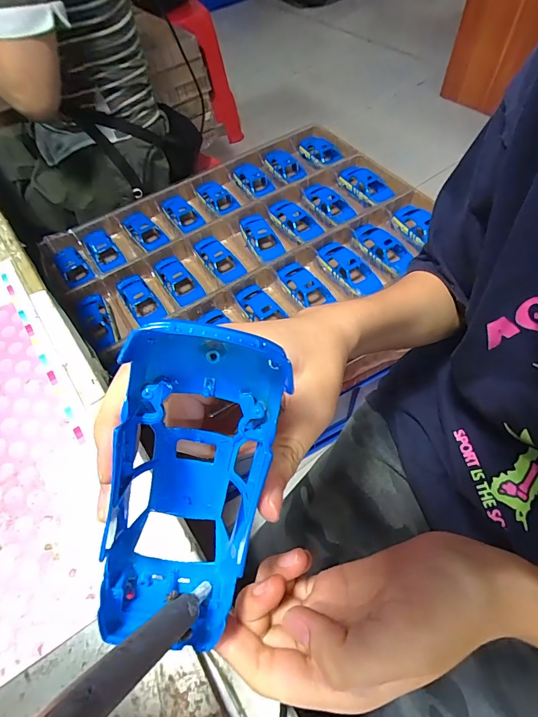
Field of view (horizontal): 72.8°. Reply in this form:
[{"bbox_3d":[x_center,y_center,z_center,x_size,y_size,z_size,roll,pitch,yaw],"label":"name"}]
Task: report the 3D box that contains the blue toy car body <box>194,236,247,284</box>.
[{"bbox_3d":[-0.085,-0.167,0.638,0.048,0.034,0.133,-27,60,-11],"label":"blue toy car body"}]

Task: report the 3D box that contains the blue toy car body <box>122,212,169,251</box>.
[{"bbox_3d":[-0.242,-0.247,0.701,0.096,0.033,0.051,39,69,24],"label":"blue toy car body"}]

